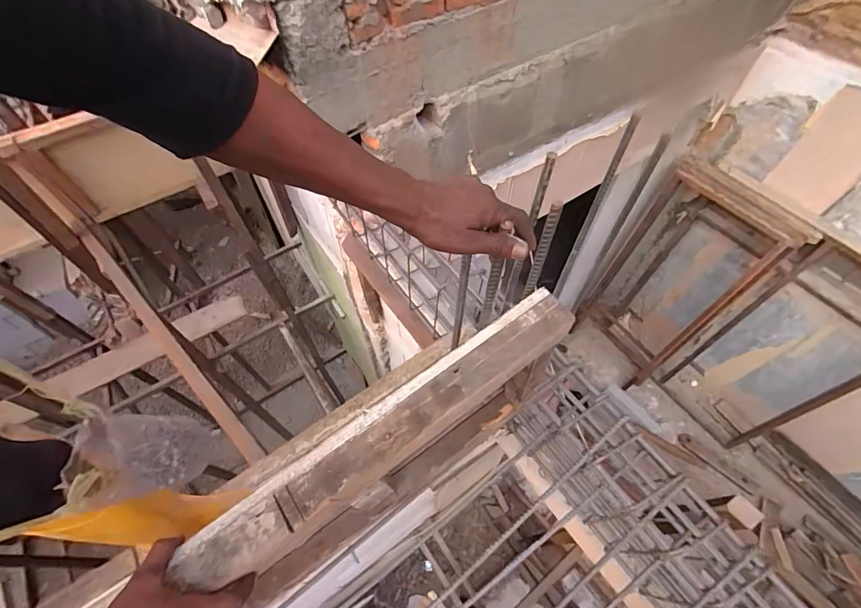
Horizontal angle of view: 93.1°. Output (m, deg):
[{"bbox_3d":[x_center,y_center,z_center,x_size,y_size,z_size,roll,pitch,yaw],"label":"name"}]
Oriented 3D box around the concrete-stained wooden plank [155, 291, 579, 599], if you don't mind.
[{"bbox_3d":[-0.041,0.159,0.534,0.546,0.054,0.076,-33,61,-14],"label":"concrete-stained wooden plank"}]

